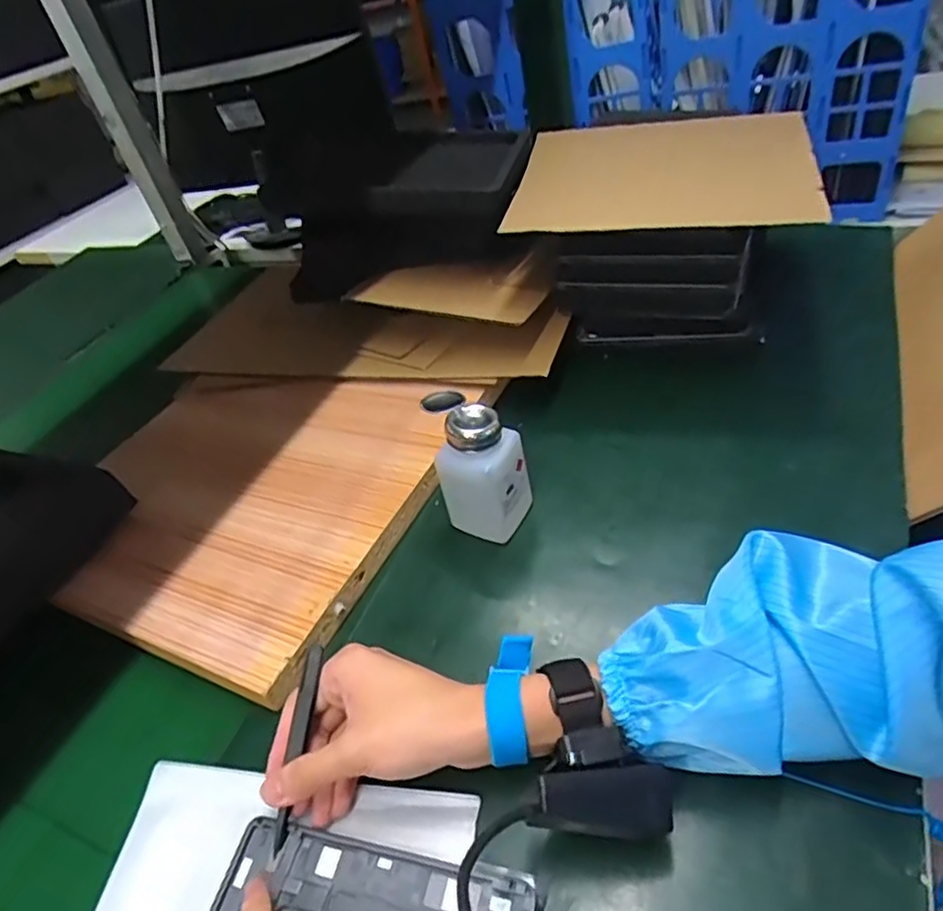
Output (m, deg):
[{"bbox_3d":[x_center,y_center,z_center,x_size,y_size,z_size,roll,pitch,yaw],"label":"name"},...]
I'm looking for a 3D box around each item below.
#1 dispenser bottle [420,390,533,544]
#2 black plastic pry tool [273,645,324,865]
[{"bbox_3d":[0.003,0.010,0.492,0.071,0.108,0.051,13,48,27],"label":"dispenser bottle"},{"bbox_3d":[-0.100,0.166,0.364,0.010,0.008,0.112,7,81,14],"label":"black plastic pry tool"}]

